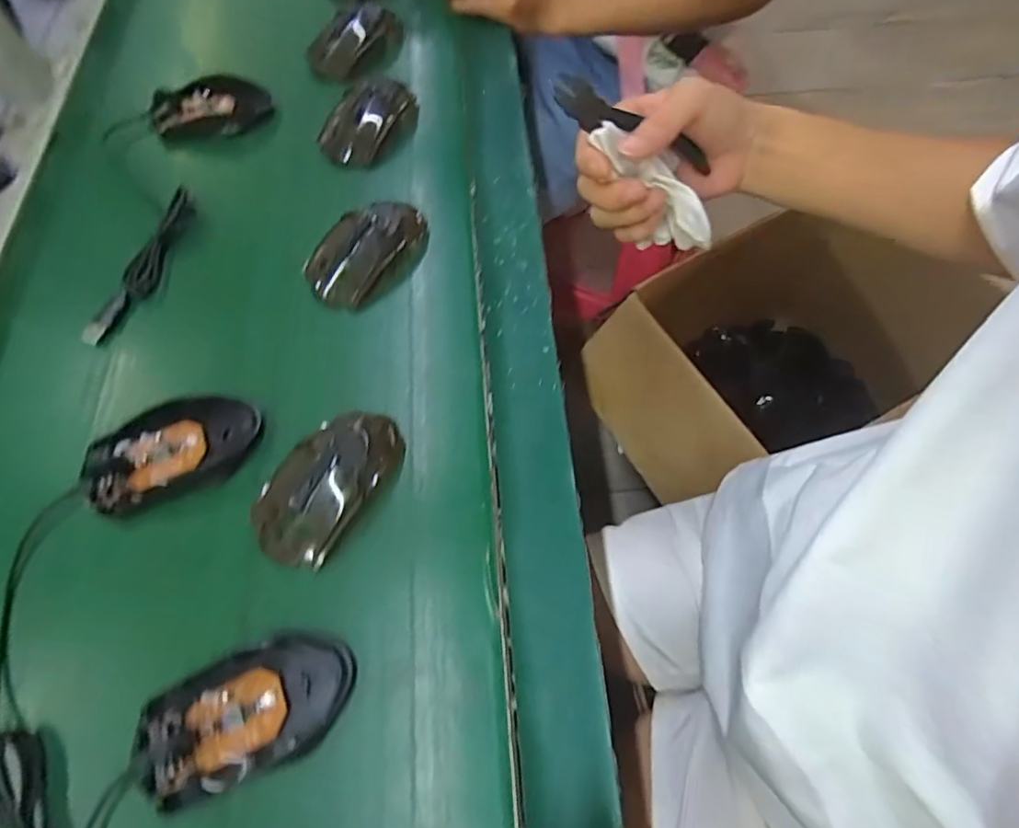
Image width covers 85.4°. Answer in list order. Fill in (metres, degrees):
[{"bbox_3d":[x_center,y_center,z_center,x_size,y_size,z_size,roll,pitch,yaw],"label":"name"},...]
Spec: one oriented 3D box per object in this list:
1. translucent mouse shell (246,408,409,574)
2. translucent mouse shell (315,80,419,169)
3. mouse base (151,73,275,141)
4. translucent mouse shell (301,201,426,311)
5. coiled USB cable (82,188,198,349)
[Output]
[{"bbox_3d":[-0.117,0.039,0.349,0.061,0.027,0.108,31,68,15],"label":"translucent mouse shell"},{"bbox_3d":[-0.128,-0.271,0.504,0.060,0.028,0.104,27,68,14],"label":"translucent mouse shell"},{"bbox_3d":[-0.287,-0.297,0.526,0.110,0.023,0.067,-11,64,-4],"label":"mouse base"},{"bbox_3d":[-0.114,-0.134,0.439,0.061,0.028,0.105,37,70,17],"label":"translucent mouse shell"},{"bbox_3d":[-0.293,-0.120,0.446,0.020,0.025,0.148,14,65,8],"label":"coiled USB cable"}]

